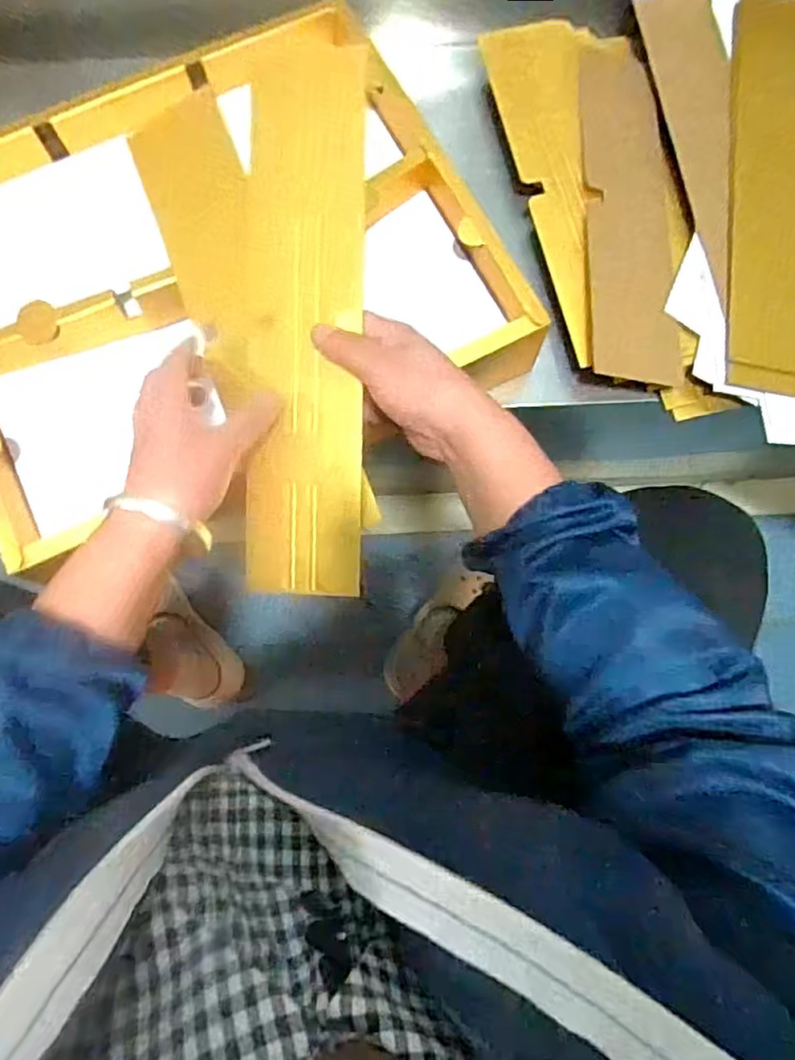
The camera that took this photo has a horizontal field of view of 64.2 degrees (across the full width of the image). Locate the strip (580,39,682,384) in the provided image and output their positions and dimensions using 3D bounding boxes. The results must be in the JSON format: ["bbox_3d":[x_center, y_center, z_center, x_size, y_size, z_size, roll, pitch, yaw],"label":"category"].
[{"bbox_3d":[0.217,-0.319,0.604,0.077,0.009,0.374,1,77,1],"label":"strip"}]

